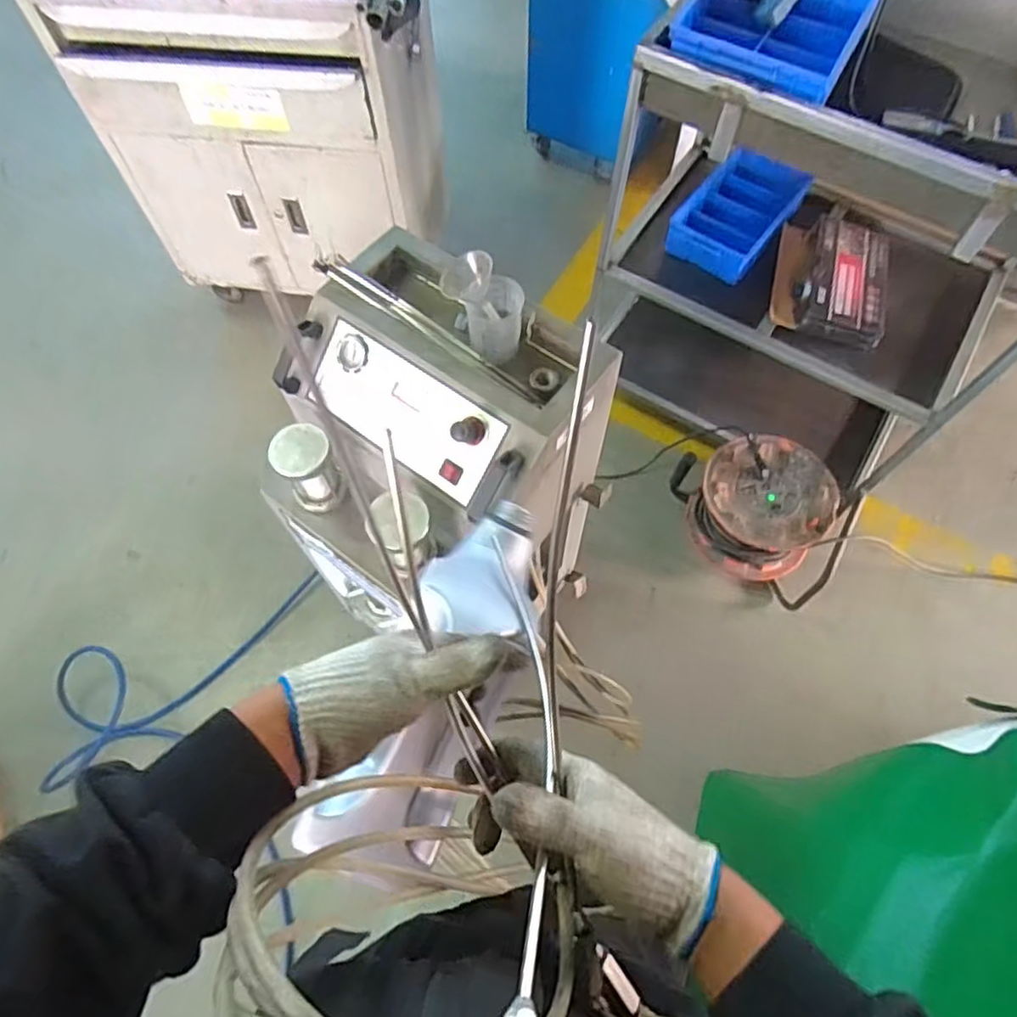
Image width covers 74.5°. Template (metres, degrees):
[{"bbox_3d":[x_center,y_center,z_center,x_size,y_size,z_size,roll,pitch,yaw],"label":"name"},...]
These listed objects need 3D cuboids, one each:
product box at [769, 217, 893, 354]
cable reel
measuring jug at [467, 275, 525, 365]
[{"bbox_3d":[0.727,-0.522,1.495,0.246,0.078,0.303,15,65,8],"label":"product box"},{"bbox_3d":[0.601,0.000,1.642,0.410,0.221,0.313,31,68,14],"label":"cable reel"},{"bbox_3d":[-0.016,-0.246,0.891,0.074,0.084,0.079,0,64,0],"label":"measuring jug"}]

